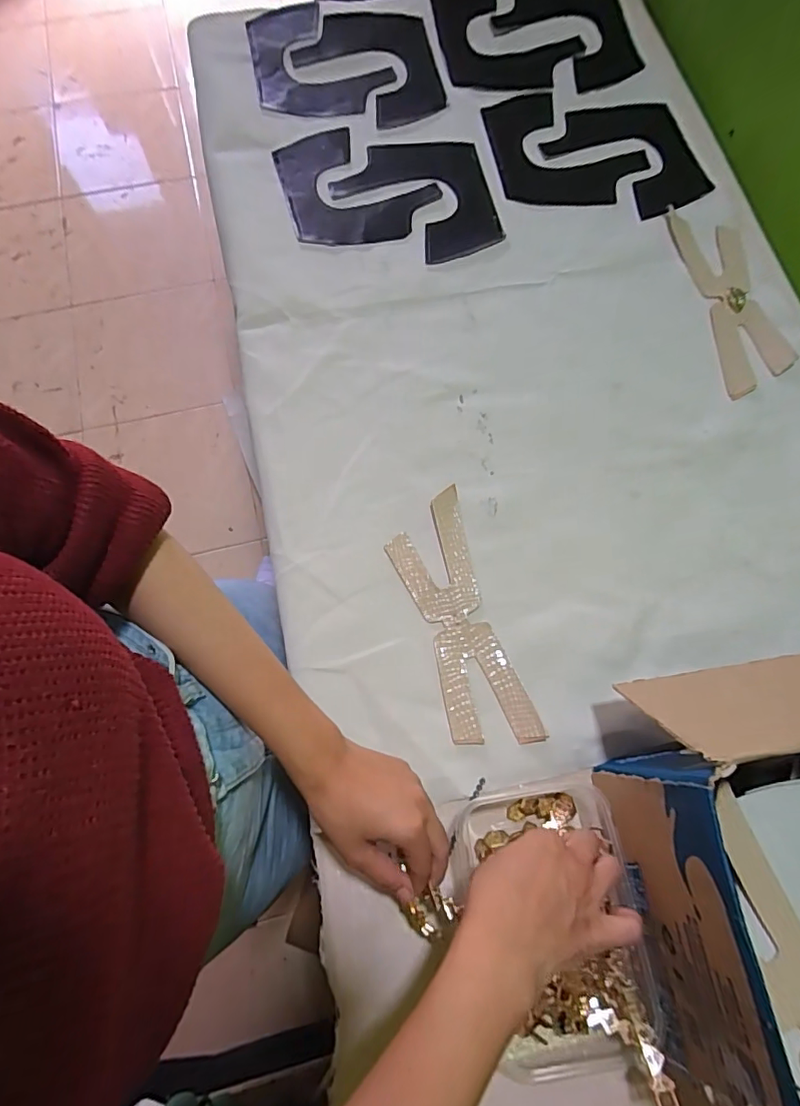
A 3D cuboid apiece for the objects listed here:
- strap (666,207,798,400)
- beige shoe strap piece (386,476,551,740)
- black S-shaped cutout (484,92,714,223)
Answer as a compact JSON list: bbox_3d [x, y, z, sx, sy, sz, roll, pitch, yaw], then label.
[{"bbox_3d":[0.361,-0.280,0.560,0.070,0.012,0.234,-8,74,-1],"label":"strap"},{"bbox_3d":[0.051,0.060,0.466,0.075,0.009,0.230,-17,75,-2],"label":"beige shoe strap piece"},{"bbox_3d":[0.235,-0.485,0.621,0.263,0.011,0.166,12,78,8],"label":"black S-shaped cutout"}]

